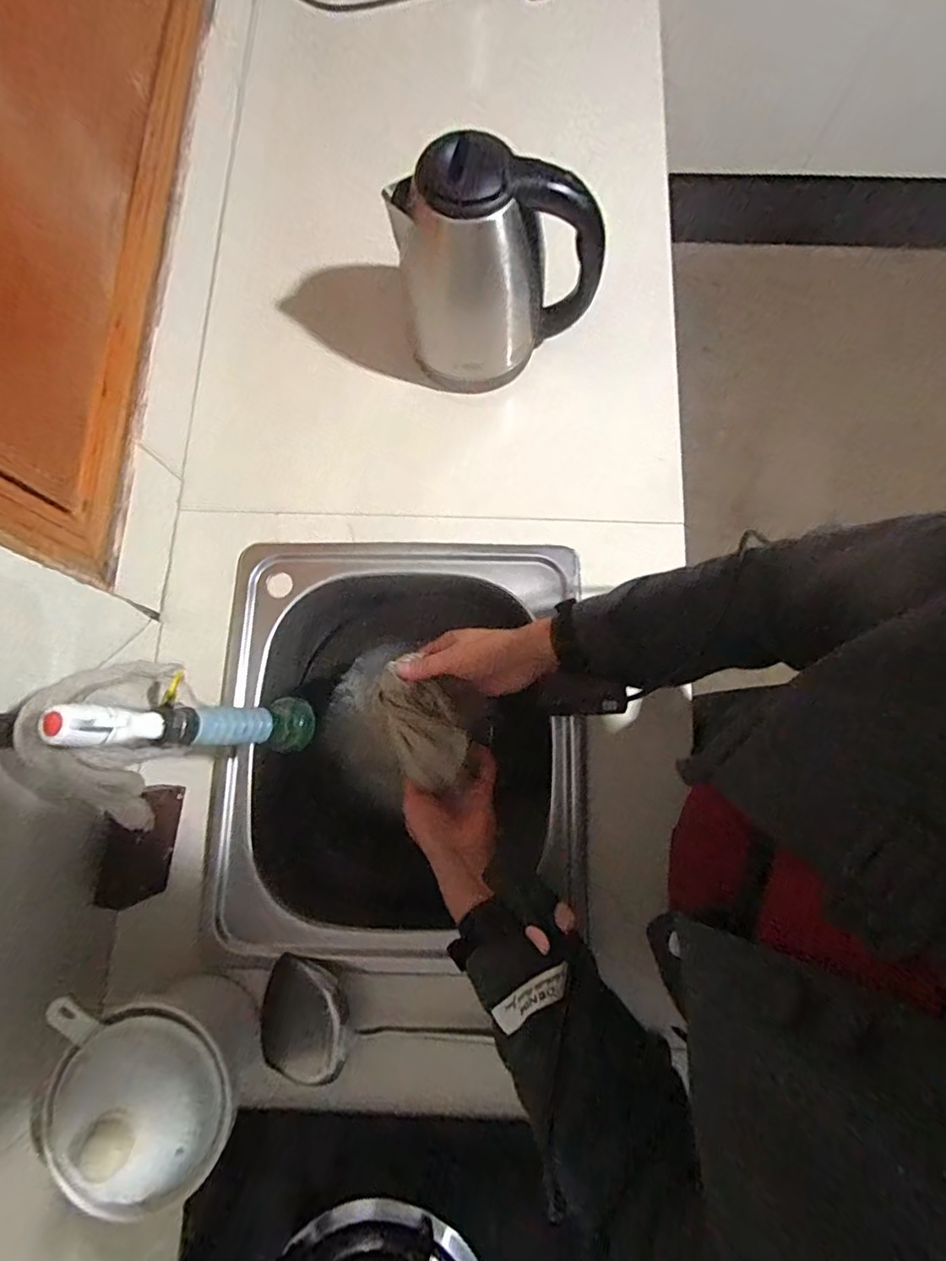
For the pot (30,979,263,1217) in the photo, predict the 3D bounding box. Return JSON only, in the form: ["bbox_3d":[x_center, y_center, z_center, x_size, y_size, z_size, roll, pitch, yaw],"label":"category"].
[{"bbox_3d":[-0.286,0.414,0.504,0.151,0.127,0.170,3,78,1],"label":"pot"}]

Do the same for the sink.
[{"bbox_3d":[-0.084,0.133,0.672,0.401,0.155,0.469,0,78,1],"label":"sink"}]

